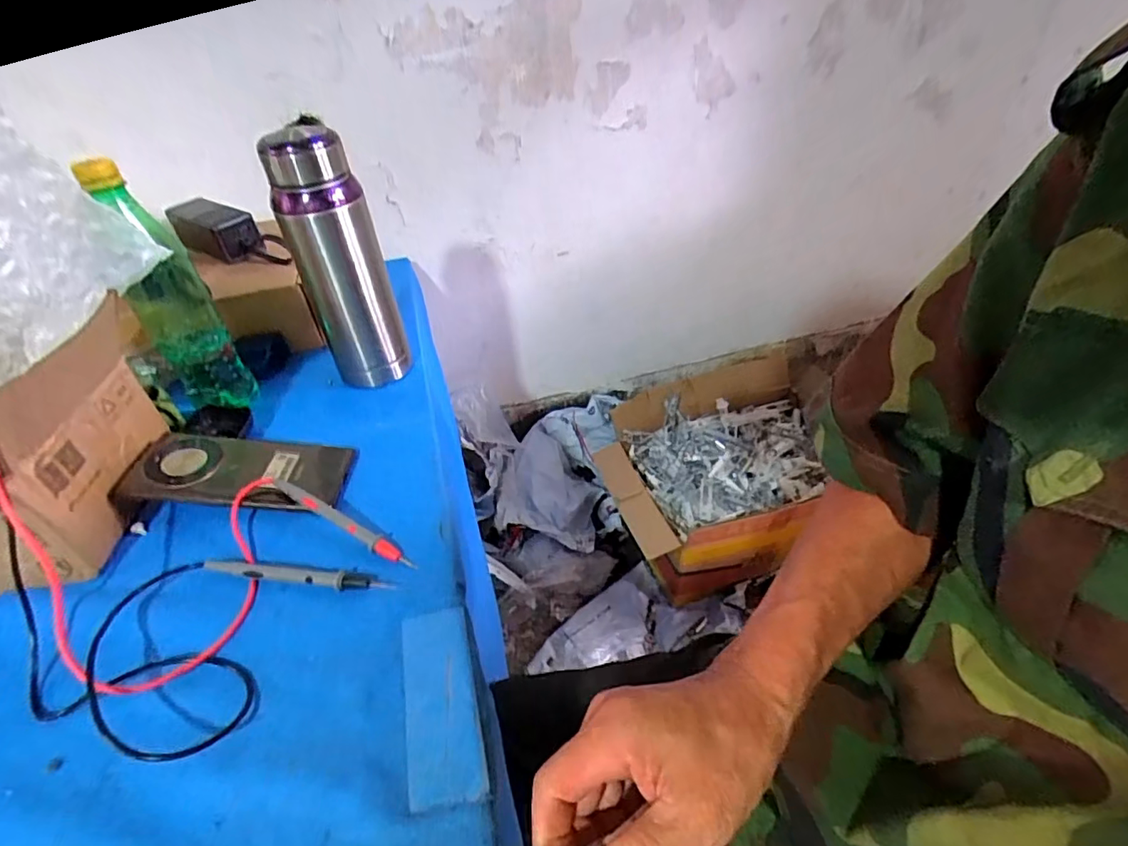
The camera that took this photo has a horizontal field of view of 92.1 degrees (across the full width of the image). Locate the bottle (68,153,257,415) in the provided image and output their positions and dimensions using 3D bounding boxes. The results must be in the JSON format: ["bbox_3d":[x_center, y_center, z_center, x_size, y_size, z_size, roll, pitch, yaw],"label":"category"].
[{"bbox_3d":[-0.374,-0.113,0.511,0.073,0.240,0.064,-32,47,-29],"label":"bottle"}]

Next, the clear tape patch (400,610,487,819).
[{"bbox_3d":[-0.074,0.161,0.323,0.041,0.004,0.112,-13,40,-9],"label":"clear tape patch"}]

